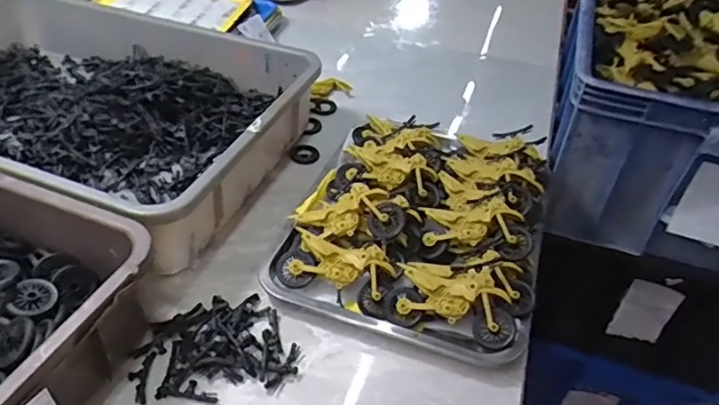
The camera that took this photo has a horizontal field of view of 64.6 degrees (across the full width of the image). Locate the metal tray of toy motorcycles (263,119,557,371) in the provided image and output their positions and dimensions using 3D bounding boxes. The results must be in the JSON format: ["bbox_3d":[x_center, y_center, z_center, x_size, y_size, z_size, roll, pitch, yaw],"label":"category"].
[{"bbox_3d":[0.071,0.004,0.629,0.257,0.058,0.336,15,41,12],"label":"metal tray of toy motorcycles"}]

